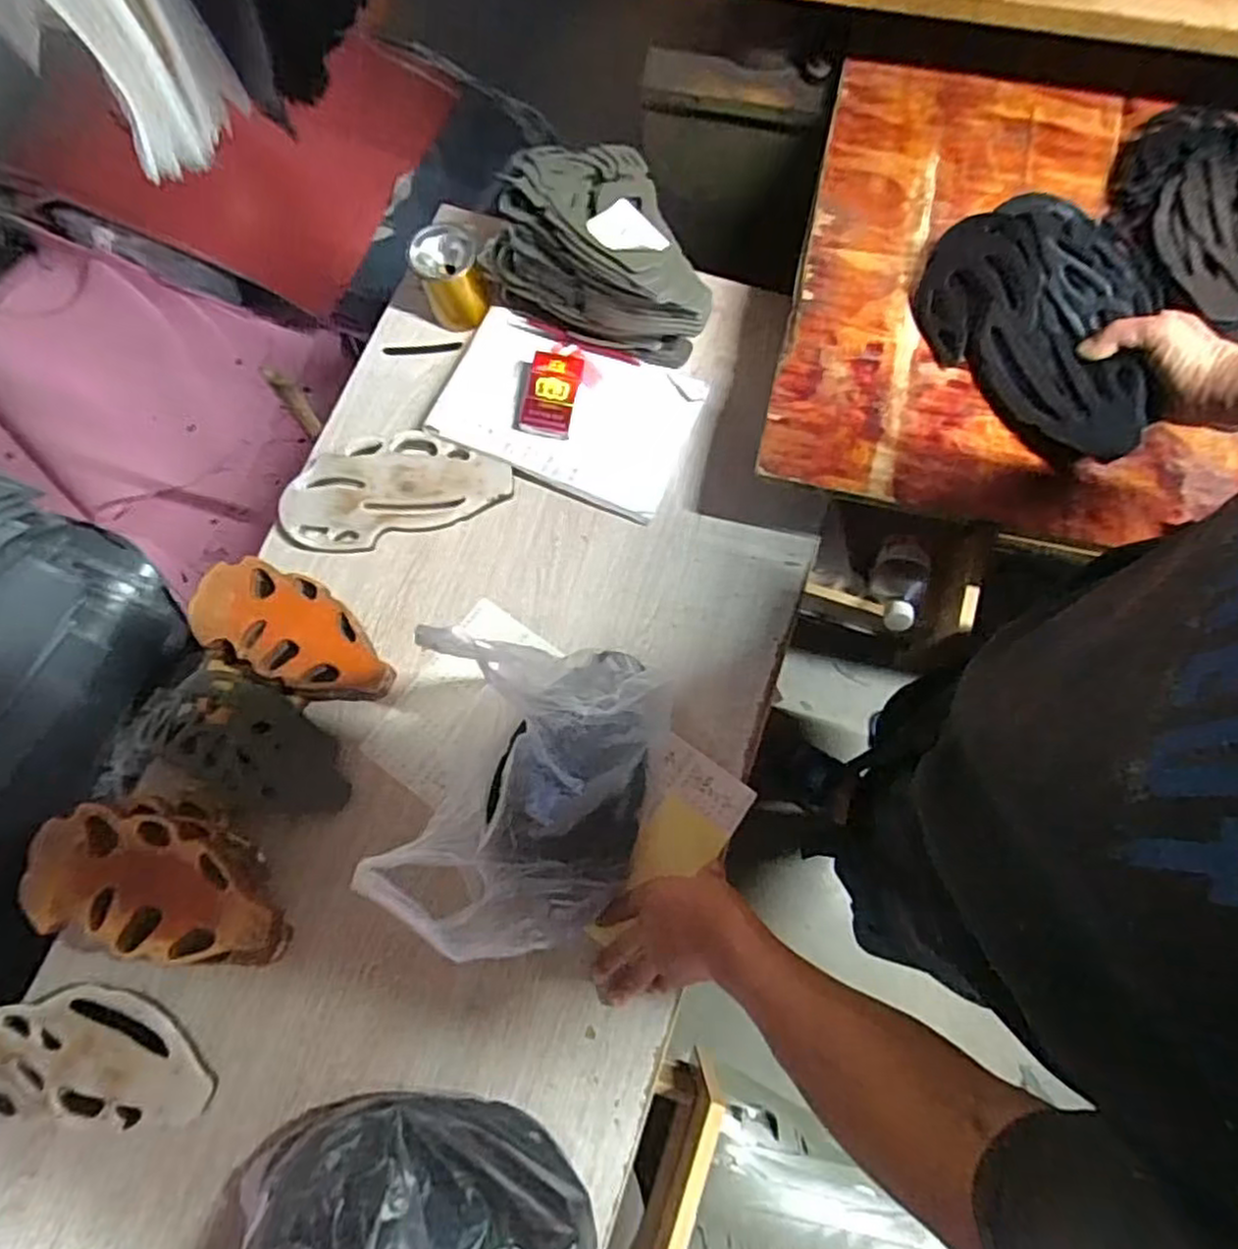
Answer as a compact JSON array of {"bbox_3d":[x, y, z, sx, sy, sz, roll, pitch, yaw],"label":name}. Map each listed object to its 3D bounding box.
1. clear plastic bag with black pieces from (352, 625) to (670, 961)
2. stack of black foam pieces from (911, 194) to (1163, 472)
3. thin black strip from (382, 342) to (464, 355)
[{"bbox_3d":[-0.054,0.117,0.573,0.148,0.293,0.248,12,75,5],"label":"clear plastic bag with black pieces"},{"bbox_3d":[0.387,-0.270,0.636,0.160,0.075,0.236,-36,76,-8],"label":"stack of black foam pieces"},{"bbox_3d":[-0.234,-0.329,0.856,0.091,0.007,0.012,-4,74,1],"label":"thin black strip"}]

